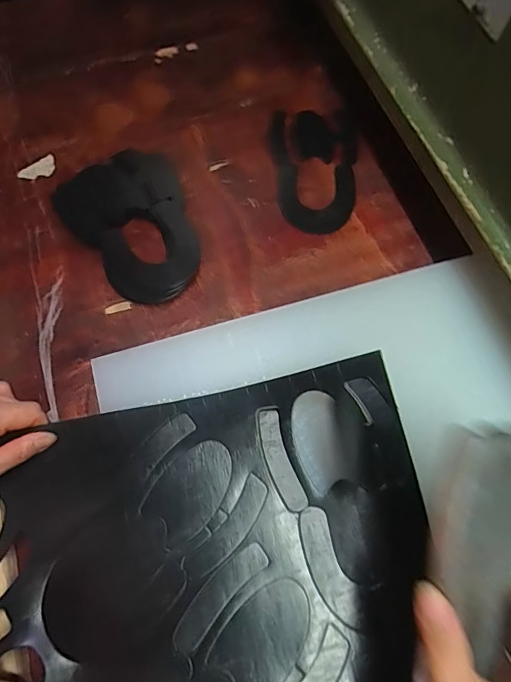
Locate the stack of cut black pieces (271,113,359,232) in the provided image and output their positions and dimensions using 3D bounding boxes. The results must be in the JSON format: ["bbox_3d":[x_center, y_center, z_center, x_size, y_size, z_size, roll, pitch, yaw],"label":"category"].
[{"bbox_3d":[0.071,-0.206,0.537,0.099,0.016,0.174,-1,67,-2],"label":"stack of cut black pieces"}]

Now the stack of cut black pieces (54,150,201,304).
[{"bbox_3d":[-0.134,-0.127,0.497,0.131,0.023,0.188,-24,68,-9],"label":"stack of cut black pieces"}]

